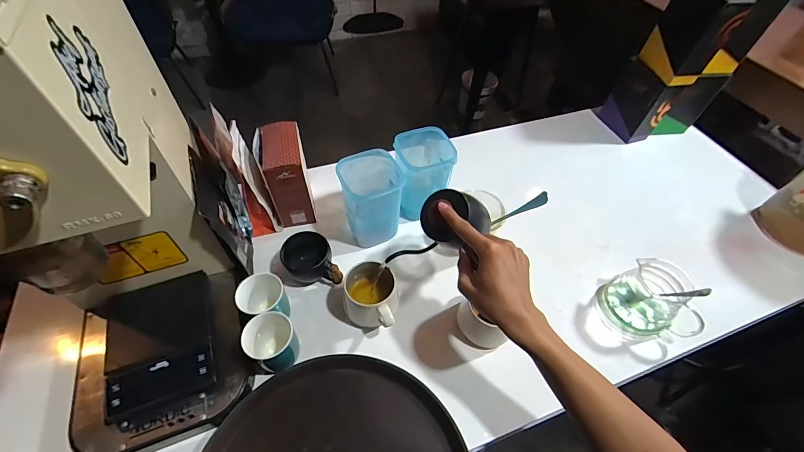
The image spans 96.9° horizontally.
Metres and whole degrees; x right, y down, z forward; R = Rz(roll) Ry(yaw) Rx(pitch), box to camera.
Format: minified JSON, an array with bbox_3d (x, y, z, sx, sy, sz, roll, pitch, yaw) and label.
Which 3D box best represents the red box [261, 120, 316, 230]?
[{"bbox_3d":[-0.211,-0.093,0.660,0.071,0.157,0.114,-10,54,-11],"label":"red box"}]

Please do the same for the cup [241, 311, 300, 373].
[{"bbox_3d":[-0.190,0.168,0.523,0.067,0.080,0.075,-26,58,-21],"label":"cup"}]

